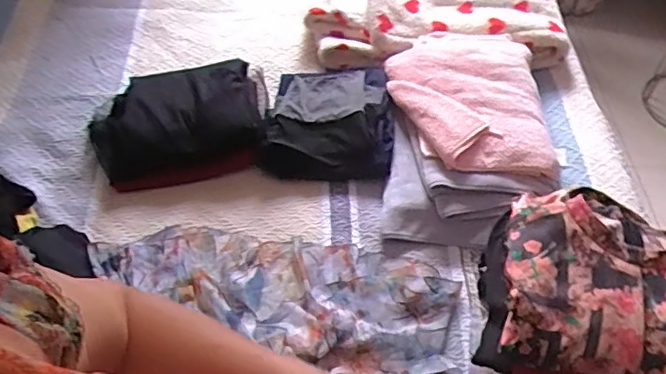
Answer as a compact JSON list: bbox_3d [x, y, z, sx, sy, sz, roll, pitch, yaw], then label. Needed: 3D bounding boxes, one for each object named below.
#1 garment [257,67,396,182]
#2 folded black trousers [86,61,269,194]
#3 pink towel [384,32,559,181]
[{"bbox_3d":[0.006,-0.130,1.190,0.279,0.078,0.271,5,53,6],"label":"garment"},{"bbox_3d":[-0.318,-0.130,1.176,0.341,0.124,0.259,-5,53,-2],"label":"folded black trousers"},{"bbox_3d":[0.277,-0.170,1.156,0.301,0.069,0.378,-7,53,-3],"label":"pink towel"}]

